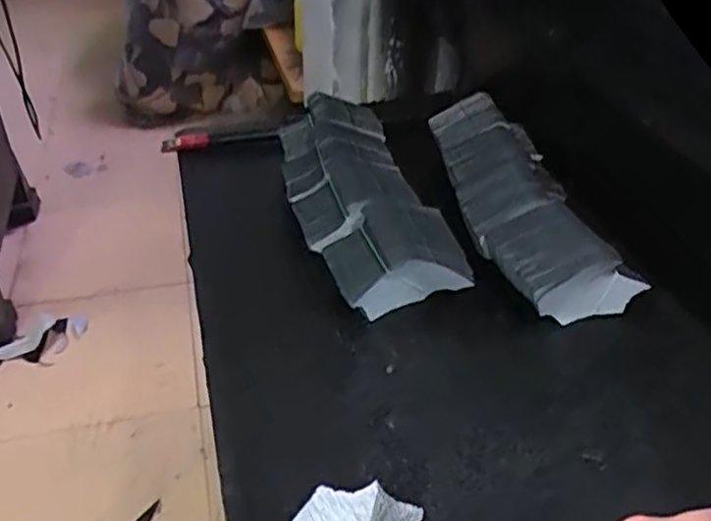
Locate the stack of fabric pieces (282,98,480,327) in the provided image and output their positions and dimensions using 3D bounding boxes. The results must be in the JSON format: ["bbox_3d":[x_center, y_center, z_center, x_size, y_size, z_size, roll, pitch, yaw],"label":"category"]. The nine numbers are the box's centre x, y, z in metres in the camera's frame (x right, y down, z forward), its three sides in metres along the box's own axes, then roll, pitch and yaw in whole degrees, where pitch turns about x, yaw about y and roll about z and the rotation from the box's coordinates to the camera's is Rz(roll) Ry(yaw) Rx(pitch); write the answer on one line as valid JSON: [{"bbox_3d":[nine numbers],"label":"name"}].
[{"bbox_3d":[-0.003,-0.090,0.949,0.165,0.105,0.426,-8,37,-12],"label":"stack of fabric pieces"}]

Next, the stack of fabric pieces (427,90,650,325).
[{"bbox_3d":[0.212,-0.083,0.939,0.169,0.111,0.422,-5,37,-8],"label":"stack of fabric pieces"}]

